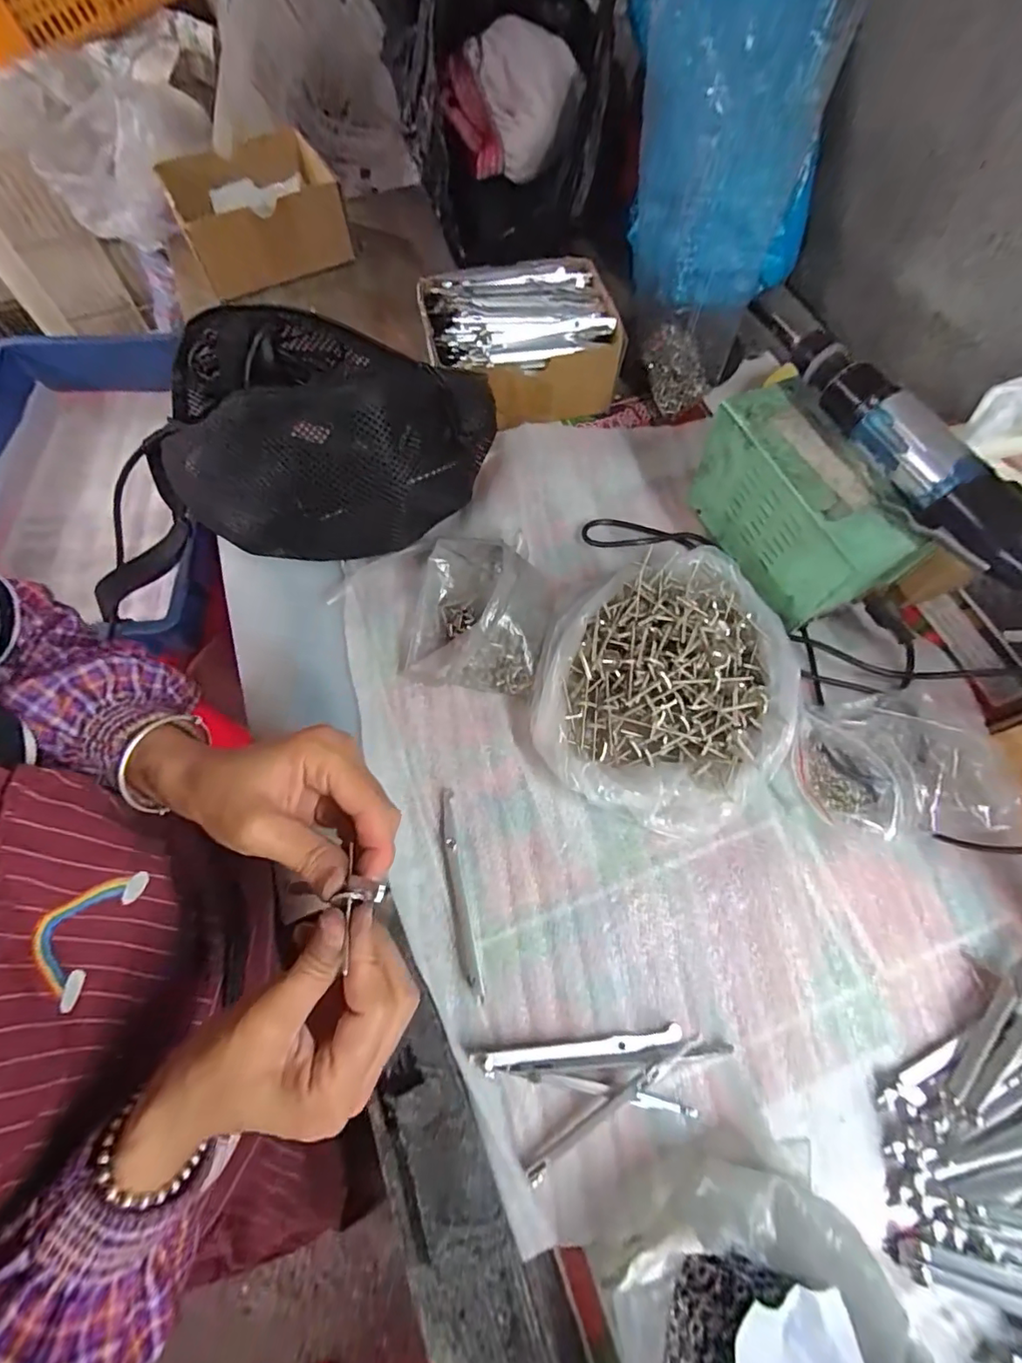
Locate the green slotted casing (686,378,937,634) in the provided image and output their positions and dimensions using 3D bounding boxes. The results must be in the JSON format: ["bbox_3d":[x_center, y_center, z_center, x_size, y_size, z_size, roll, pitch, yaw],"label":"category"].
[{"bbox_3d":[0.208,-0.126,0.392,0.066,0.101,0.157,-26,70,-11],"label":"green slotted casing"}]

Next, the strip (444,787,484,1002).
[{"bbox_3d":[-0.033,0.131,0.335,0.014,0.009,0.124,-12,68,-6],"label":"strip"}]

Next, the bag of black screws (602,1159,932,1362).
[{"bbox_3d":[0.118,0.294,0.246,0.143,0.053,0.110,-10,68,-5],"label":"bag of black screws"}]

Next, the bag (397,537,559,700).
[{"bbox_3d":[-0.026,-0.049,0.388,0.106,0.040,0.108,15,68,5],"label":"bag"}]

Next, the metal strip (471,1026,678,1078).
[{"bbox_3d":[0.039,0.210,0.301,0.120,0.005,0.010,-3,49,-8],"label":"metal strip"}]

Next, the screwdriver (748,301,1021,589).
[{"bbox_3d":[0.236,-0.157,0.336,0.032,0.041,0.245,-29,71,-12],"label":"screwdriver"}]

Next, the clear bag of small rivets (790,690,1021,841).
[{"bbox_3d":[0.254,0.055,0.350,0.118,0.039,0.091,2,67,0],"label":"clear bag of small rivets"}]

